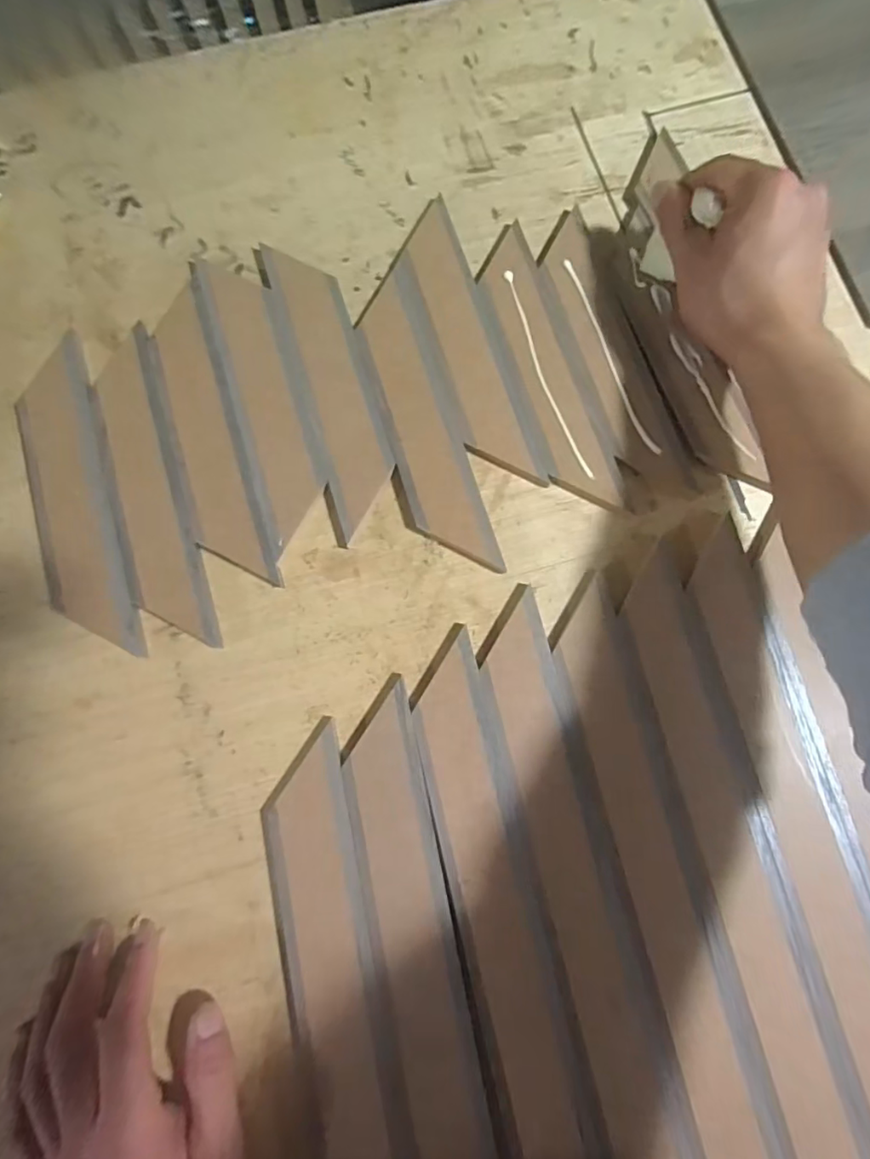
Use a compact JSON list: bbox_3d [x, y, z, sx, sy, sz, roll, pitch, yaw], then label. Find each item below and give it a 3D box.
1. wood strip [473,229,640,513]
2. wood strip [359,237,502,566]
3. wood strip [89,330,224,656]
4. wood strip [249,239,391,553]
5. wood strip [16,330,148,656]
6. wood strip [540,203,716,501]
[{"bbox_3d":[0.075,-0.140,0.365,0.042,0.005,0.205,-17,79,-4],"label":"wood strip"},{"bbox_3d":[-0.011,-0.109,0.362,0.050,0.012,0.219,-15,78,-4],"label":"wood strip"},{"bbox_3d":[-0.181,-0.058,0.345,0.043,0.007,0.207,-17,79,-4],"label":"wood strip"},{"bbox_3d":[-0.069,-0.133,0.369,0.049,0.006,0.214,-17,79,-4],"label":"wood strip"},{"bbox_3d":[-0.231,-0.053,0.347,0.050,0.006,0.209,-17,79,-4],"label":"wood strip"},{"bbox_3d":[0.119,-0.149,0.362,0.050,0.007,0.199,-19,79,-5],"label":"wood strip"}]

